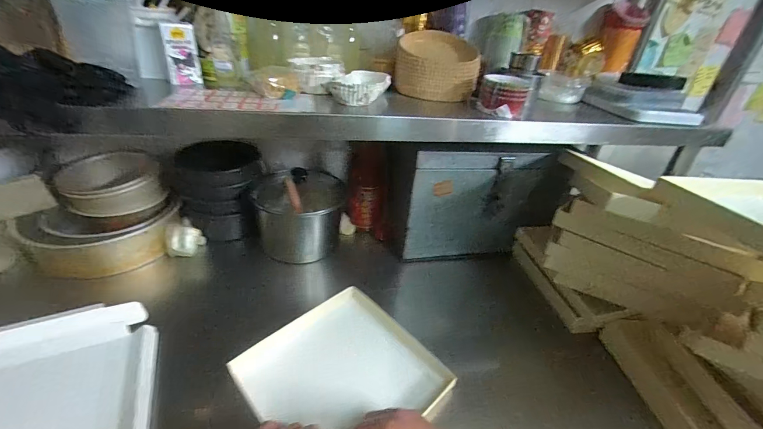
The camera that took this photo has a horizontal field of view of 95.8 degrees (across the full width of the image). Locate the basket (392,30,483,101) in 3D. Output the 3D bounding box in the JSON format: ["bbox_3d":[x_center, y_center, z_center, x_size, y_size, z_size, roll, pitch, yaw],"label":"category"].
[{"bbox_3d":[0.101,-0.273,0.637,0.155,0.093,0.115,19,34,19],"label":"basket"}]

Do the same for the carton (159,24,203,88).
[{"bbox_3d":[-0.317,-0.255,0.550,0.046,0.088,0.018,-11,36,-25],"label":"carton"}]

